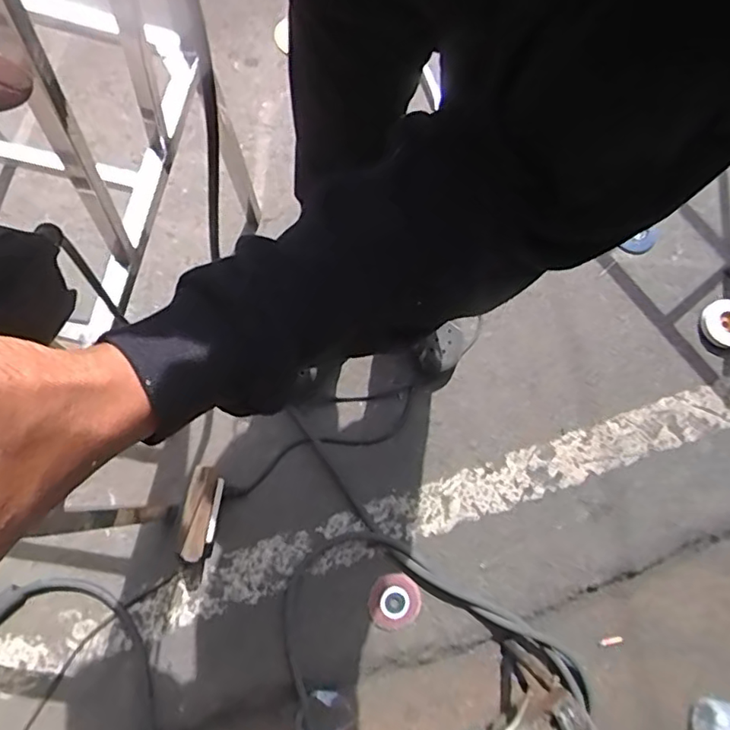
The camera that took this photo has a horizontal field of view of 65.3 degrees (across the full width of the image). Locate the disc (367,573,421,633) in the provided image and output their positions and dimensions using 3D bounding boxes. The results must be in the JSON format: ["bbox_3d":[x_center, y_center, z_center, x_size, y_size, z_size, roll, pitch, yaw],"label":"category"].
[{"bbox_3d":[0.052,0.418,1.007,0.086,0.020,0.094,1,75,-4],"label":"disc"}]

